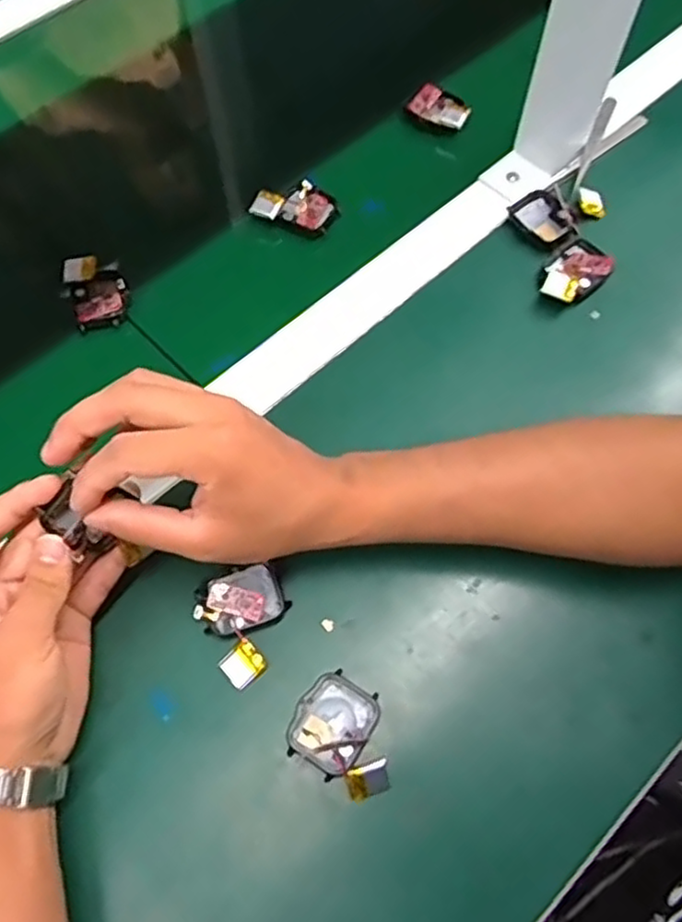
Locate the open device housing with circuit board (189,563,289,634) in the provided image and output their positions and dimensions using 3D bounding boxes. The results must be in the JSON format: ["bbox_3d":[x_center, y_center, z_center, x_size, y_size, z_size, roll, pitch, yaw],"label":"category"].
[{"bbox_3d":[-0.056,0.077,0.382,0.048,0.012,0.033,-21,67,-8],"label":"open device housing with circuit board"}]

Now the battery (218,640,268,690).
[{"bbox_3d":[-0.053,0.109,0.372,0.021,0.007,0.020,-42,76,2],"label":"battery"}]

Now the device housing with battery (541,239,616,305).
[{"bbox_3d":[0.163,-0.131,0.482,0.036,0.014,0.057,42,73,17],"label":"device housing with battery"}]

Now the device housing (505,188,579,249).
[{"bbox_3d":[0.145,-0.178,0.503,0.037,0.012,0.049,-27,68,-11],"label":"device housing"}]

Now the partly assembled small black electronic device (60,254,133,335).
[{"bbox_3d":[-0.168,-0.117,0.475,0.040,0.010,0.056,-25,68,-10],"label":"partly assembled small black electronic device"}]

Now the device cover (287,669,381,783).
[{"bbox_3d":[-0.004,0.136,0.360,0.038,0.014,0.046,30,70,13],"label":"device cover"}]

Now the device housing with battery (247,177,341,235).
[{"bbox_3d":[-0.032,-0.191,0.514,0.061,0.010,0.041,15,67,7],"label":"device housing with battery"}]

